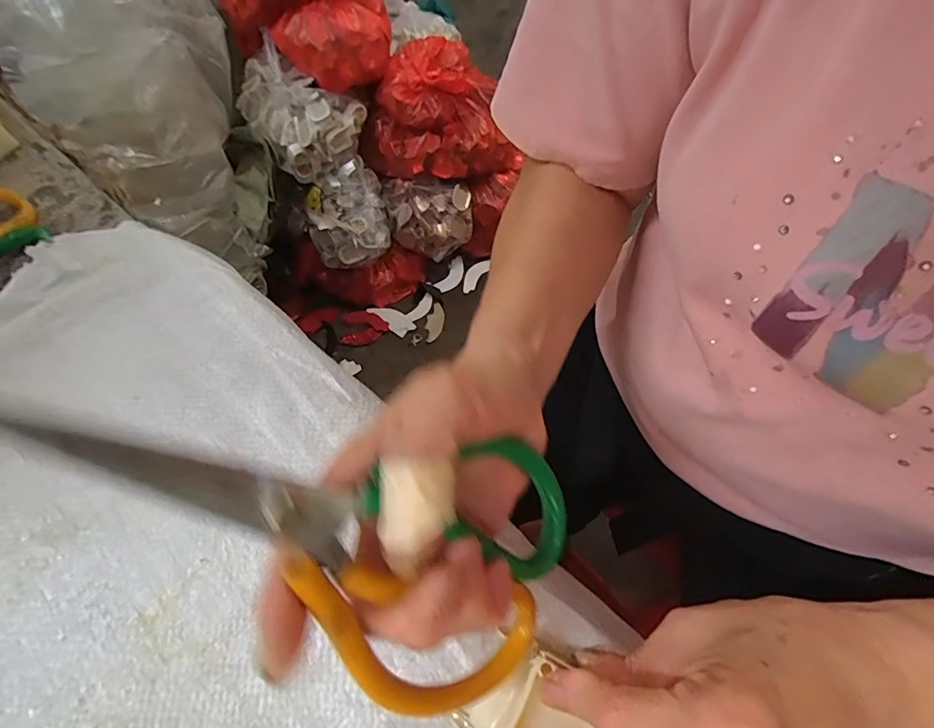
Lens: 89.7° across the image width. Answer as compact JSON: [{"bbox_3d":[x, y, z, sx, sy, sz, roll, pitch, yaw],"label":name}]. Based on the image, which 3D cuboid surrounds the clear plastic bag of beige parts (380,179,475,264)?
[{"bbox_3d":[-0.083,-0.330,1.070,0.184,0.134,0.120,-4,63,-1],"label":"clear plastic bag of beige parts"}]

